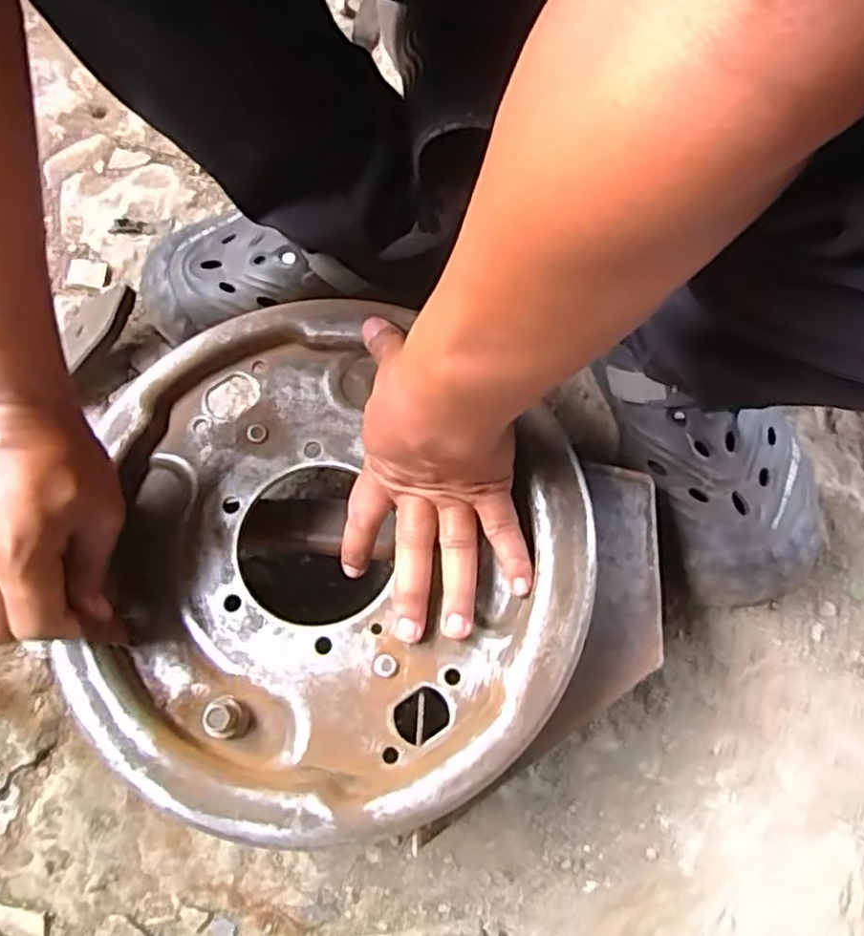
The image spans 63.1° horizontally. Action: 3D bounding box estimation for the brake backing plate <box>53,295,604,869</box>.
[{"bbox_3d":[-0.054,0.042,0.394,0.269,0.027,0.294,0,68,0],"label":"brake backing plate"}]

